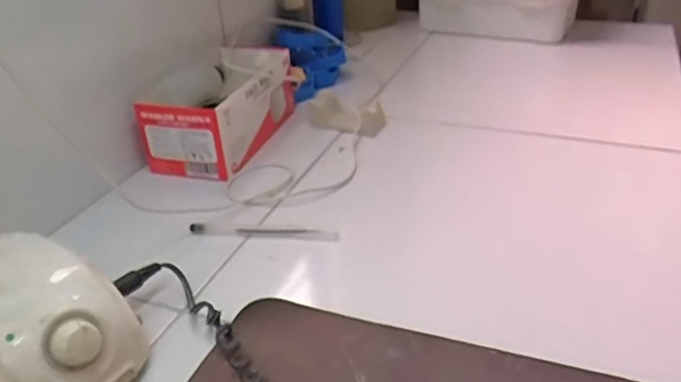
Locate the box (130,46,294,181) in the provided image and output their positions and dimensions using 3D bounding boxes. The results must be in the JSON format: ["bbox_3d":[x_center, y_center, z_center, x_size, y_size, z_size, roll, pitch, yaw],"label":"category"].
[{"bbox_3d":[-0.138,-0.102,0.733,0.111,0.081,0.210,10,34,22],"label":"box"}]

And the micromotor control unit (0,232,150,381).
[{"bbox_3d":[-0.208,0.092,0.422,0.135,0.081,0.099,21,39,35],"label":"micromotor control unit"}]

